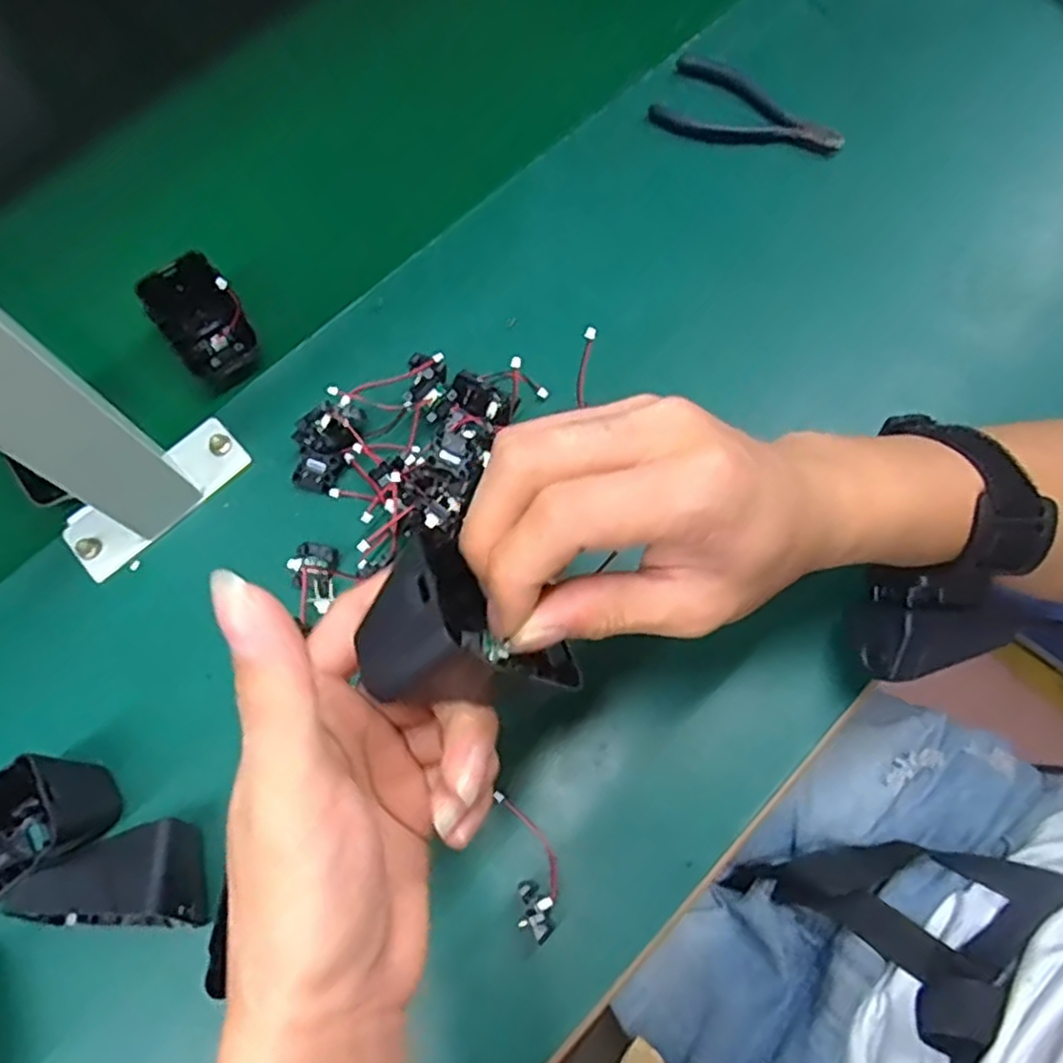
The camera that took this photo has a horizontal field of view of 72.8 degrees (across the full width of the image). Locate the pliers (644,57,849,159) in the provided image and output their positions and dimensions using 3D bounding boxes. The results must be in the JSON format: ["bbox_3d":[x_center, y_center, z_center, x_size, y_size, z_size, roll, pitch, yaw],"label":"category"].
[{"bbox_3d":[0.149,-0.285,0.487,0.124,0.016,0.061,22,73,11],"label":"pliers"}]

